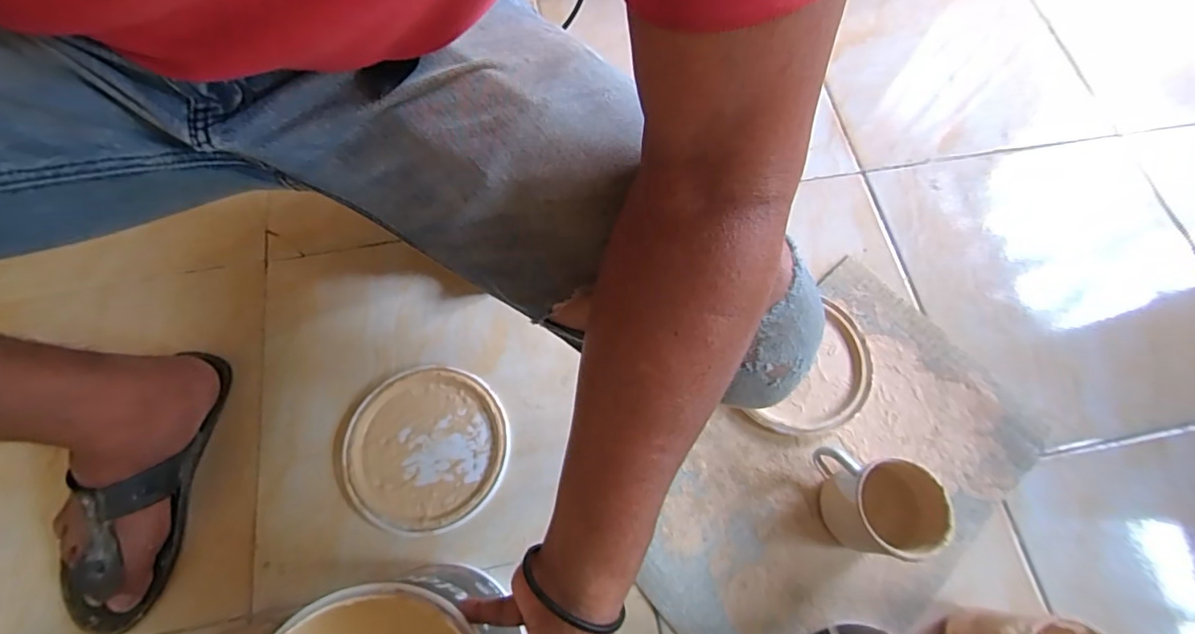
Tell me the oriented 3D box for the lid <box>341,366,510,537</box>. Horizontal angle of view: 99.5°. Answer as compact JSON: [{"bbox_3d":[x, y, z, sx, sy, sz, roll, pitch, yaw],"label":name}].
[{"bbox_3d":[-0.189,0.143,0.562,0.172,0.007,0.175,0,70,-1],"label":"lid"}]

